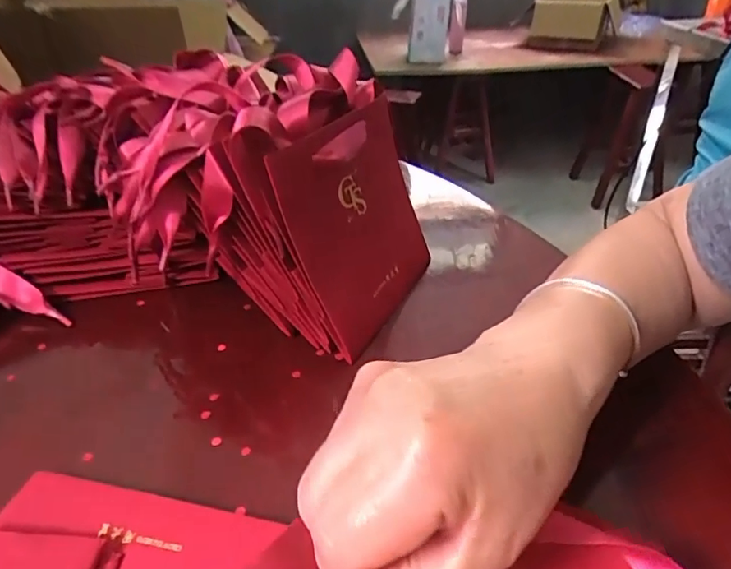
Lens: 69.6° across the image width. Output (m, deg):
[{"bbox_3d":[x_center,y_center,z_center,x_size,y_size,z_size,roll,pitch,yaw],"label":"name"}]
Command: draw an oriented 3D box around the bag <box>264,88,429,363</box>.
[{"bbox_3d":[-0.001,-0.041,0.359,0.016,0.140,0.126,3,31,37],"label":"bag"}]

